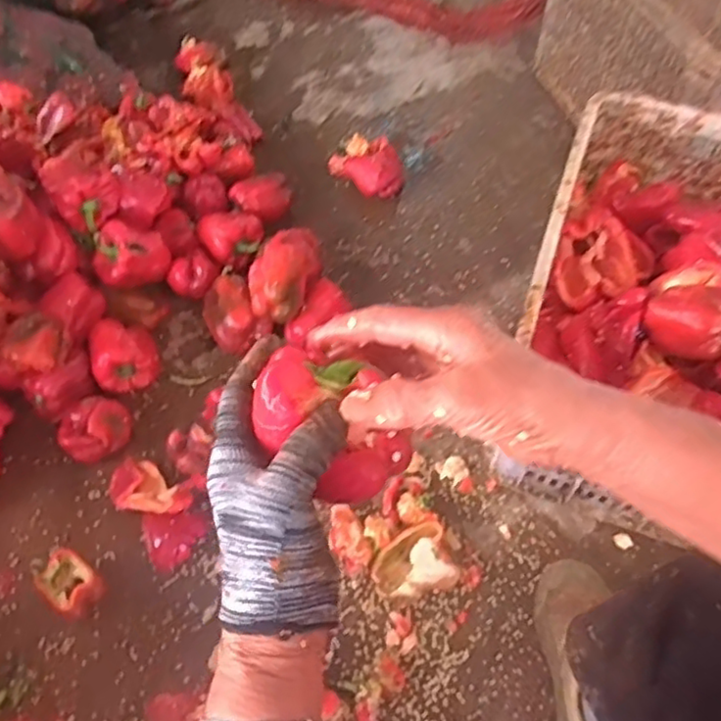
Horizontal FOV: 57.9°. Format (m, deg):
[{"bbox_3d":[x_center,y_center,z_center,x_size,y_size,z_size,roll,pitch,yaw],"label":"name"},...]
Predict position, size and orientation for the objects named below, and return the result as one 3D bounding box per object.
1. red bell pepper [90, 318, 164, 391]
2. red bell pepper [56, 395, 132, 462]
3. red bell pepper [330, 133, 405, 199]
[{"bbox_3d":[-0.362,-0.014,0.995,0.091,0.088,0.108,-19,58,-12],"label":"red bell pepper"},{"bbox_3d":[-0.379,0.096,0.931,0.098,0.060,0.084,-32,62,-19],"label":"red bell pepper"},{"bbox_3d":[0.012,-0.375,1.235,0.124,0.060,0.162,-20,58,-12],"label":"red bell pepper"}]

